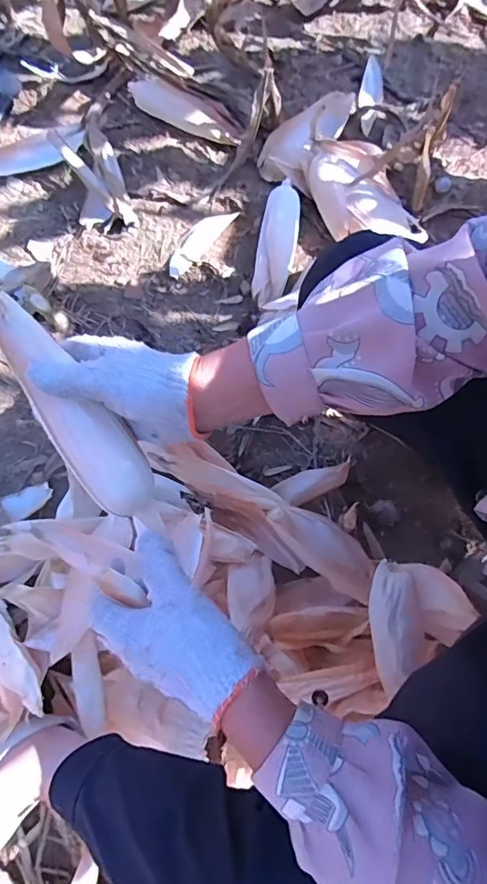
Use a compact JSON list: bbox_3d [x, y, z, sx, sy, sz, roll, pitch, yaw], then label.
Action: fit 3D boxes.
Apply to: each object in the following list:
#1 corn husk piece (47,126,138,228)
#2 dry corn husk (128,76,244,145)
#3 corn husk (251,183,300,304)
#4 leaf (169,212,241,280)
[{"bbox_3d":[-0.257,-0.456,0.864,0.092,0.078,0.202,-20,78,0],"label":"corn husk piece"},{"bbox_3d":[-0.098,-0.583,0.883,0.208,0.054,0.067,19,78,-8],"label":"dry corn husk"},{"bbox_3d":[0.057,-0.325,0.840,0.060,0.053,0.225,8,79,7],"label":"corn husk"},{"bbox_3d":[-0.079,-0.344,0.860,0.054,0.016,0.153,36,84,12],"label":"leaf"}]

